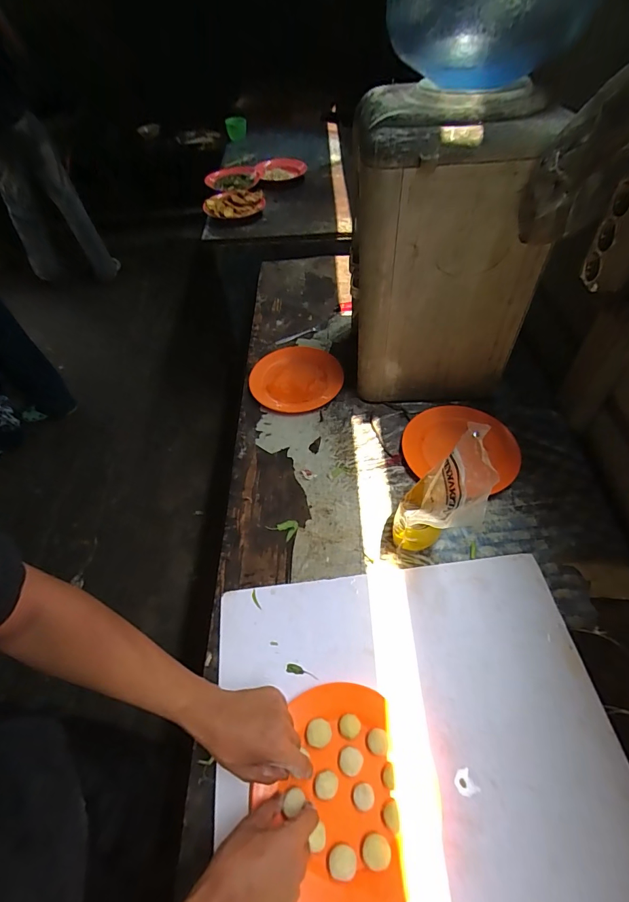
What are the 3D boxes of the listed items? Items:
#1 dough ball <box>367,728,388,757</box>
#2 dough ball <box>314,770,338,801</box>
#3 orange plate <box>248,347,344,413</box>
[{"bbox_3d":[0.081,0.378,0.507,0.026,0.017,0.027,-1,53,1],"label":"dough ball"},{"bbox_3d":[0.015,0.413,0.481,0.028,0.010,0.027,-1,53,1],"label":"dough ball"},{"bbox_3d":[-0.043,-0.173,0.927,0.213,0.030,0.186,3,53,4],"label":"orange plate"}]

